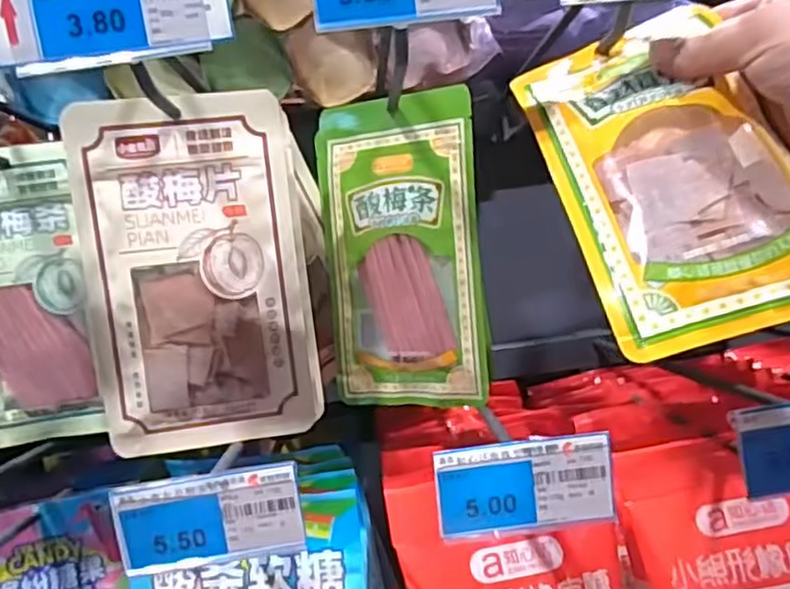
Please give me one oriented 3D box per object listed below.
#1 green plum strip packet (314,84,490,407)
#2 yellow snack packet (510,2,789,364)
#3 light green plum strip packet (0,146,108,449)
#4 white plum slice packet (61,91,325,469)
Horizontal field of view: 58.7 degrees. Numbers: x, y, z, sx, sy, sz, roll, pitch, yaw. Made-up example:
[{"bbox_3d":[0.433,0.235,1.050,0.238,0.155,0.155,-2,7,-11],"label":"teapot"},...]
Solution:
[{"bbox_3d":[0.003,-0.025,0.438,0.102,0.187,0.010,-3,3,26],"label":"green plum strip packet"},{"bbox_3d":[0.118,-0.059,0.313,0.091,0.177,0.027,-17,-30,10],"label":"yellow snack packet"},{"bbox_3d":[-0.249,0.004,0.461,0.093,0.190,0.021,-7,4,-4],"label":"light green plum strip packet"},{"bbox_3d":[-0.108,-0.011,0.385,0.114,0.186,0.008,-8,6,-9],"label":"white plum slice packet"}]

